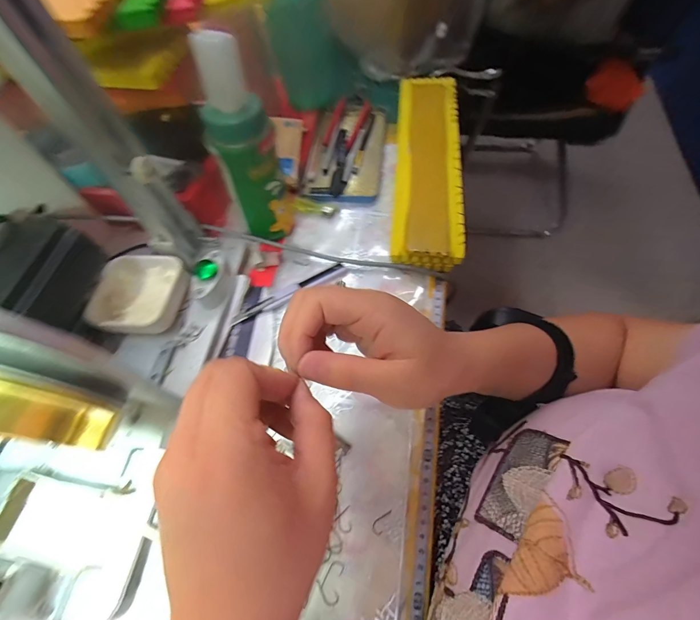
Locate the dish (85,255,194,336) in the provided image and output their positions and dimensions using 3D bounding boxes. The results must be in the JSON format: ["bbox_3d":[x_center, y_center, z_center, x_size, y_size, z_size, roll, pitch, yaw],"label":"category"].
[{"bbox_3d":[-0.213,-0.016,0.348,0.089,0.023,0.084,7,62,7],"label":"dish"}]

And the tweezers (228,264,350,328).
[{"bbox_3d":[-0.065,-0.021,0.379,0.136,0.006,0.015,-28,63,-12],"label":"tweezers"}]

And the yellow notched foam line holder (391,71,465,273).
[{"bbox_3d":[0.100,-0.192,0.440,0.078,0.040,0.318,4,62,6],"label":"yellow notched foam line holder"}]

